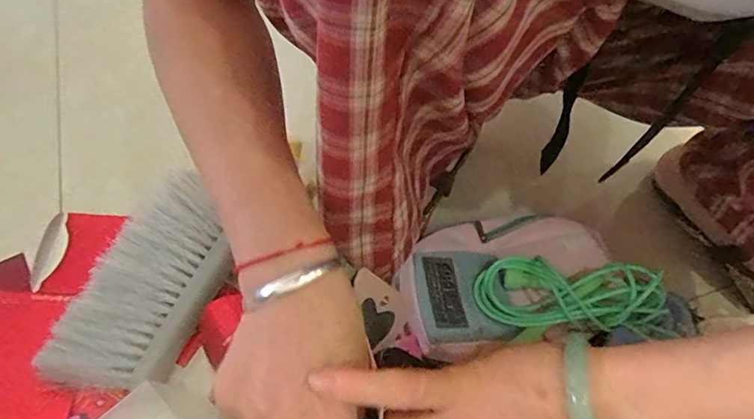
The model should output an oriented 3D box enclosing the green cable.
[{"bbox_3d":[0.158,0.079,0.423,0.142,0.040,0.079,0,54,24],"label":"green cable"}]

